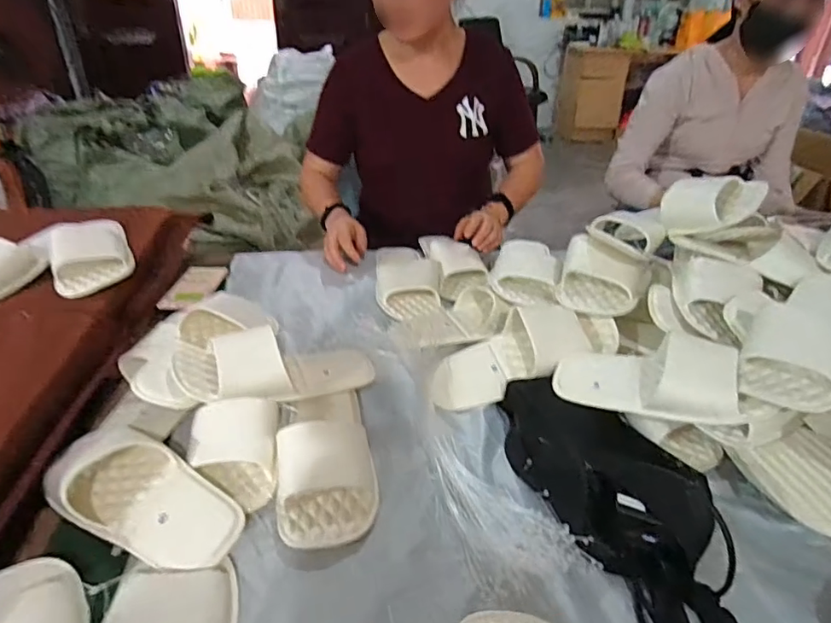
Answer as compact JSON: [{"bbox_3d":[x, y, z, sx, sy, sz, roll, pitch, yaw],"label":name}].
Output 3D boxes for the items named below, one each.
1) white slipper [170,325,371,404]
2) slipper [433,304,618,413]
[{"bbox_3d":[-0.170,0.058,0.674,0.250,0.065,0.118,5,27,-29],"label":"white slipper"},{"bbox_3d":[0.145,0.046,0.707,0.268,0.075,0.102,-18,45,-5],"label":"slipper"}]

